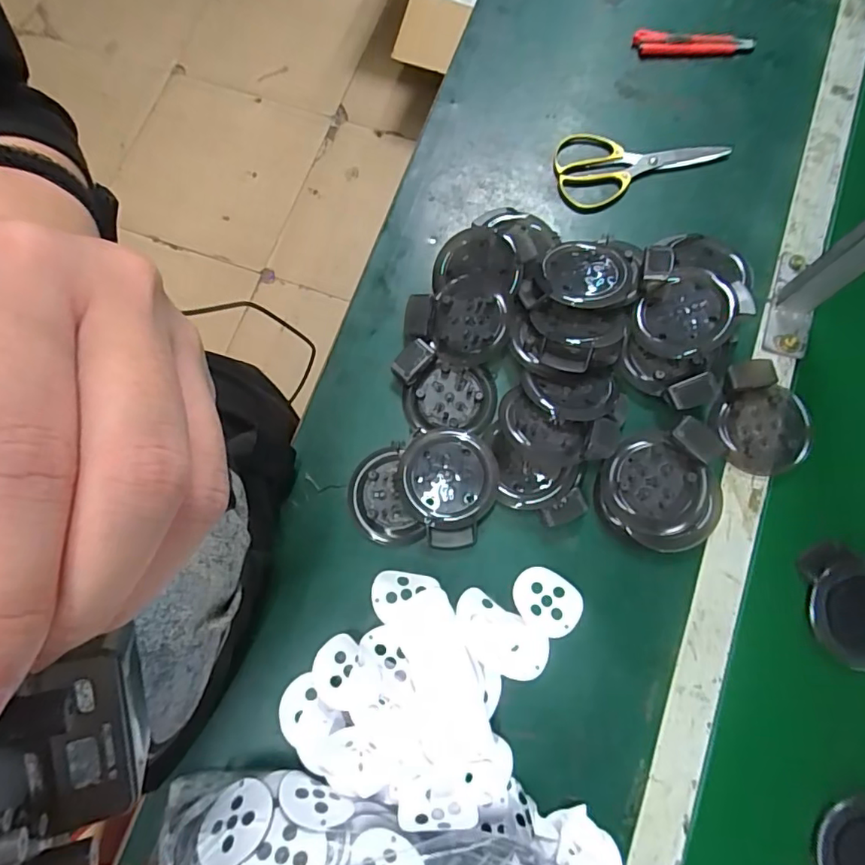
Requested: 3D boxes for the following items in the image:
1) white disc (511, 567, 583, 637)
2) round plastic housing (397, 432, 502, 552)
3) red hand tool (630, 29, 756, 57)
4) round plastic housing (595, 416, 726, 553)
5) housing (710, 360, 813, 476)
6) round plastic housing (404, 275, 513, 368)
[{"bbox_3d":[0.101,0.148,0.471,0.061,0.006,0.051,43,81,11],"label":"white disc"},{"bbox_3d":[0.015,0.050,0.492,0.085,0.023,0.107,2,76,2],"label":"round plastic housing"},{"bbox_3d":[0.301,-0.446,0.615,0.136,0.016,0.032,2,76,2],"label":"red hand tool"},{"bbox_3d":[0.201,0.049,0.469,0.094,0.047,0.102,0,76,1],"label":"round plastic housing"},{"bbox_3d":[0.306,-0.011,0.496,0.080,0.022,0.096,21,77,6],"label":"housing"},{"bbox_3d":[0.025,-0.111,0.528,0.101,0.023,0.088,12,77,4],"label":"round plastic housing"}]

